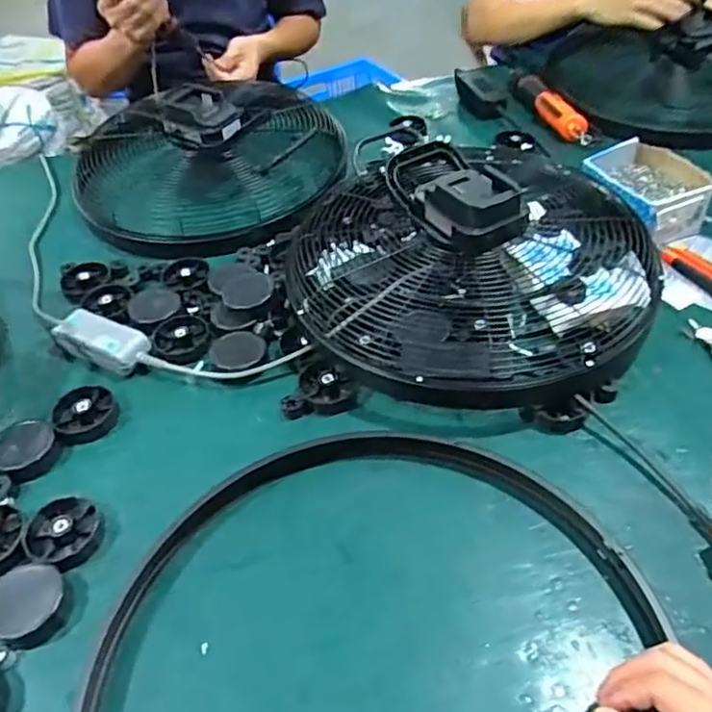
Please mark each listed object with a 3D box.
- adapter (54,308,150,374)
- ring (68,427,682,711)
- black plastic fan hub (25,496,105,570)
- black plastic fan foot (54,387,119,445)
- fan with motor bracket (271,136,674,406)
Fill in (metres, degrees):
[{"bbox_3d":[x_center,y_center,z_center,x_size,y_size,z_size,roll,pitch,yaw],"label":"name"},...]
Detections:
[{"bbox_3d":[-0.309,-0.023,0.746,0.122,0.029,0.055,21,52,24],"label":"adapter"},{"bbox_3d":[0.010,0.242,0.474,0.455,0.031,0.465,-4,43,4],"label":"ring"},{"bbox_3d":[-0.277,0.164,0.583,0.070,0.022,0.065,-3,46,3],"label":"black plastic fan hub"},{"bbox_3d":[-0.301,0.063,0.682,0.065,0.016,0.072,-28,50,-19],"label":"black plastic fan foot"},{"bbox_3d":[0.146,-0.148,0.758,0.435,0.154,0.471,-3,46,3],"label":"fan with motor bracket"}]

